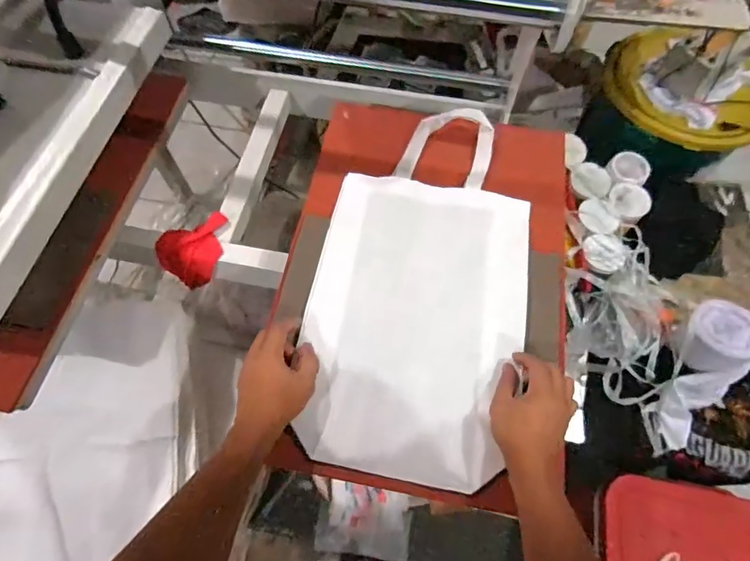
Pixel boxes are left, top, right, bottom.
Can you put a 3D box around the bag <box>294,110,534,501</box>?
[{"bbox_3d":[0.067,-0.020,0.653,0.285,0.028,0.557,11,64,4],"label":"bag"}]

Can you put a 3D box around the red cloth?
[{"bbox_3d":[-0.332,-0.052,0.805,0.097,0.148,0.042,13,27,-29],"label":"red cloth"}]

